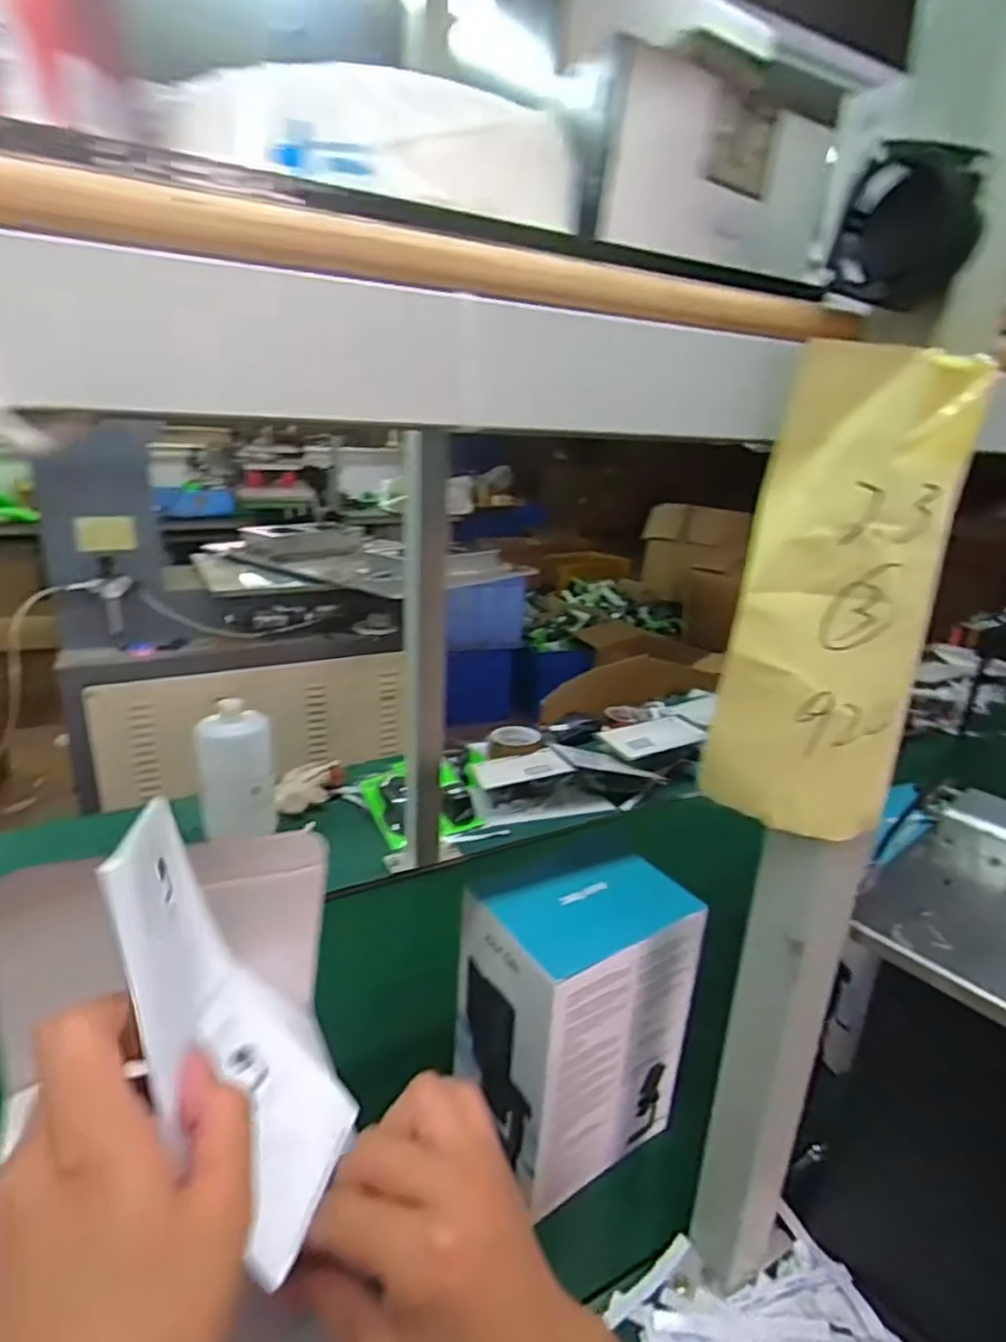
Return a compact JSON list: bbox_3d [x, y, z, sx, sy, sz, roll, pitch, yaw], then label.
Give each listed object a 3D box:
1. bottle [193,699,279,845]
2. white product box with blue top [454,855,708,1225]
[{"bbox_3d":[-0.359,0.140,0.938,0.094,0.173,0.081,-4,21,-19],"label":"bottle"},{"bbox_3d":[0.058,0.271,0.552,0.152,0.209,0.111,-10,23,-33],"label":"white product box with blue top"}]

